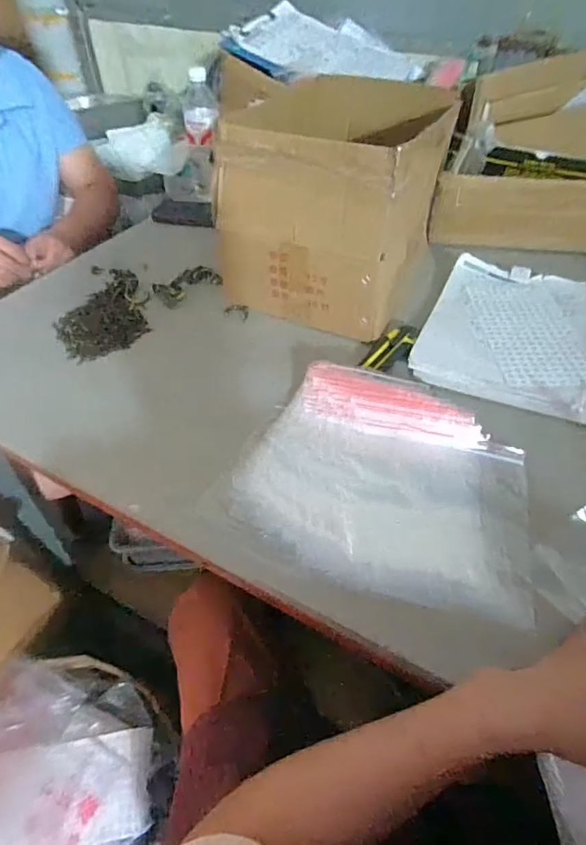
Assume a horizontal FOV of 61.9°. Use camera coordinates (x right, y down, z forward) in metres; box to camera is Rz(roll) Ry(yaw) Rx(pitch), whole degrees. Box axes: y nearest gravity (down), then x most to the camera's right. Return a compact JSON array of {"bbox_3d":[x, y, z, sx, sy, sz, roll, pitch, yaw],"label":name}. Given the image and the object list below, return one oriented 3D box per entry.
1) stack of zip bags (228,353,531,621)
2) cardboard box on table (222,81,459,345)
[{"bbox_3d":[0.099,0.049,0.513,0.283,0.033,0.253,13,48,12],"label":"stack of zip bags"},{"bbox_3d":[0.066,-0.340,0.731,0.266,0.221,0.363,14,48,13],"label":"cardboard box on table"}]

